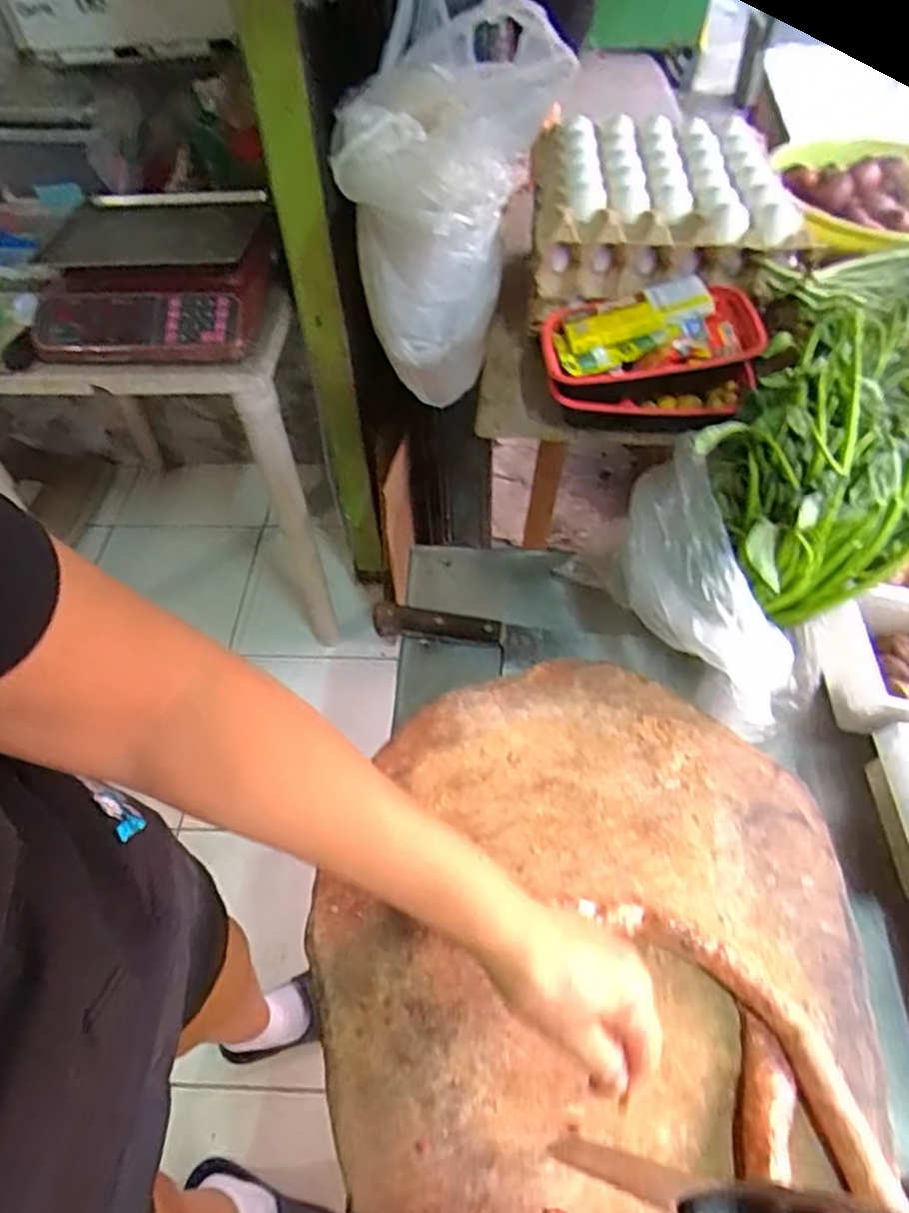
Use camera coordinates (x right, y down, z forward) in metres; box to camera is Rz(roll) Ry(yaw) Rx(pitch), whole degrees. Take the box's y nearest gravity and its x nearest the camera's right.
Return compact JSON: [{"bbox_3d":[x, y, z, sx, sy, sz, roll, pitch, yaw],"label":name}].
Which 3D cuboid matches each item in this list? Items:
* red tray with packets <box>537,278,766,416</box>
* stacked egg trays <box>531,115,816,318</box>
[{"bbox_3d":[0.206,-0.276,0.737,0.216,0.069,0.148,-4,53,-1],"label":"red tray with packets"},{"bbox_3d":[0.238,-0.471,0.820,0.283,0.097,0.256,2,53,3],"label":"stacked egg trays"}]

